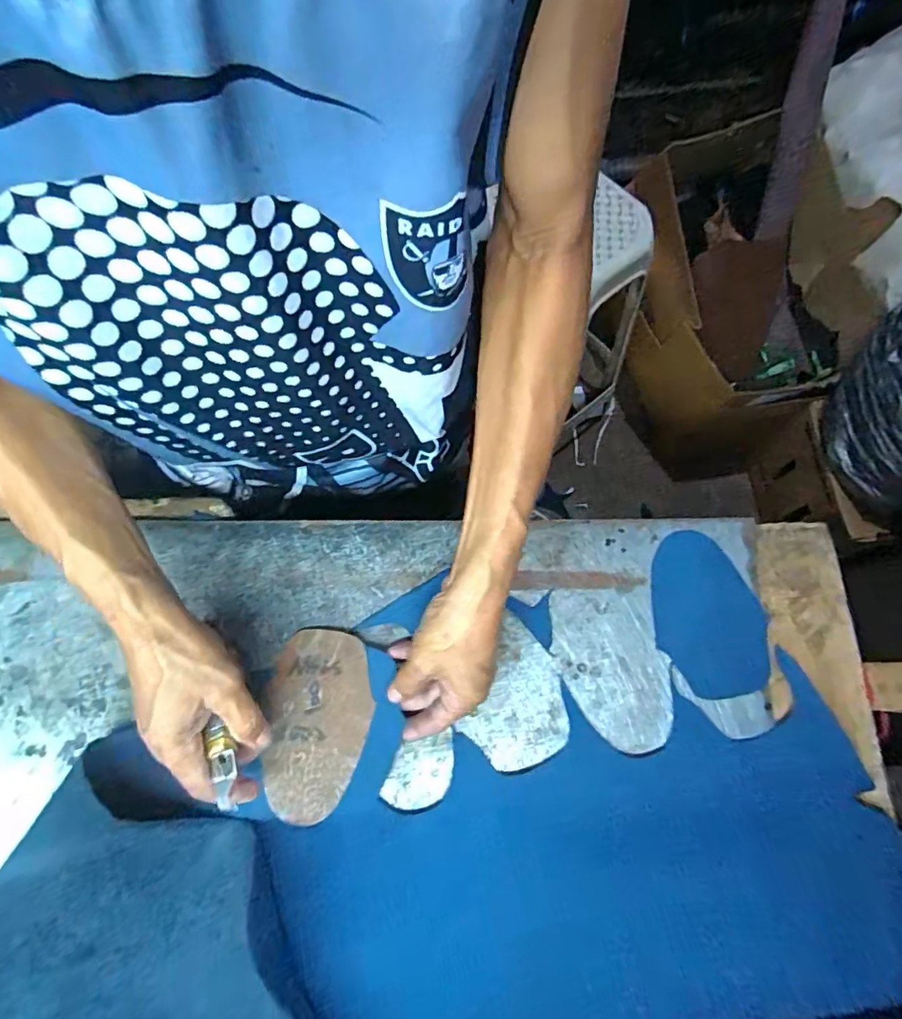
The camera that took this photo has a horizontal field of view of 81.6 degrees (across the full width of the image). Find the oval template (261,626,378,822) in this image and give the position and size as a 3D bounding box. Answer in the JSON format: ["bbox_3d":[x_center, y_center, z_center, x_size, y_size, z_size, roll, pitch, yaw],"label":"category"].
[{"bbox_3d":[-0.105,0.167,0.411,0.082,0.012,0.137,-1,74,-2],"label":"oval template"}]

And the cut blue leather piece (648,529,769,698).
[{"bbox_3d":[0.220,0.089,0.447,0.089,0.006,0.134,-2,78,4],"label":"cut blue leather piece"}]

